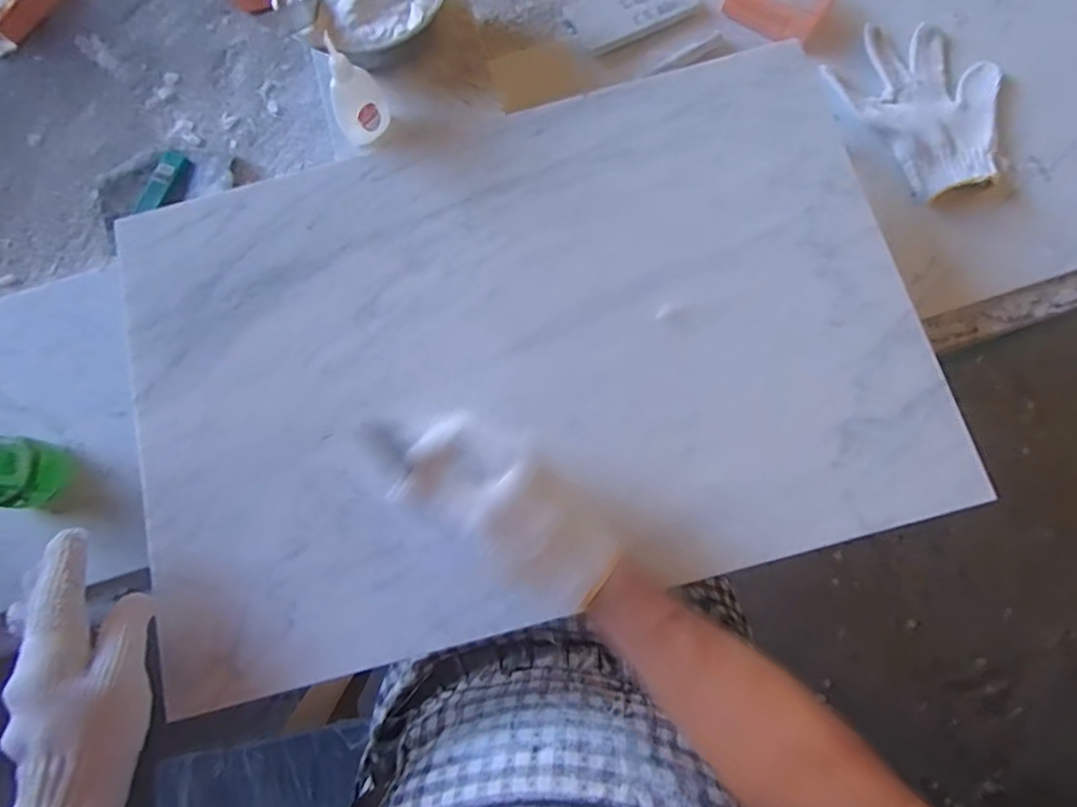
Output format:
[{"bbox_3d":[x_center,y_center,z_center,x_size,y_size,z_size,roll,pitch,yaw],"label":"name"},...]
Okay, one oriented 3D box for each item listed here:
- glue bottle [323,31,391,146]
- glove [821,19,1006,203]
[{"bbox_3d":[-0.146,-0.248,0.444,0.040,0.092,0.026,-21,78,-4],"label":"glue bottle"},{"bbox_3d":[0.378,-0.289,0.540,0.144,0.019,0.182,-32,79,-6],"label":"glove"}]

